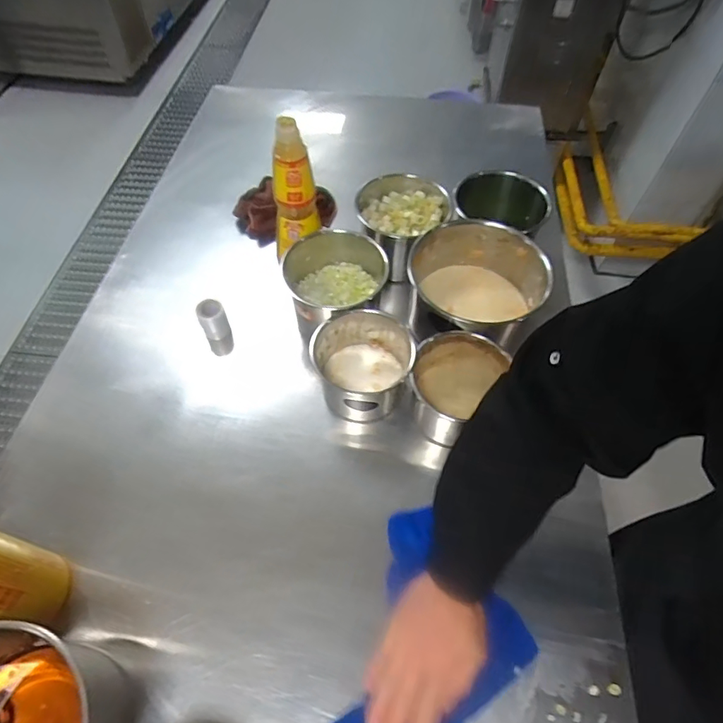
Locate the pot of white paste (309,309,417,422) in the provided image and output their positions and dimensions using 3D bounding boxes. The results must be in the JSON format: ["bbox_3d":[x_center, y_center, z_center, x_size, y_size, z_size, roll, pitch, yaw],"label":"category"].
[{"bbox_3d":[0.000,0.005,0.659,0.125,0.097,0.122,0,57,-1],"label":"pot of white paste"}]

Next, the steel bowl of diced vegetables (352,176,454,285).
[{"bbox_3d":[0.065,-0.214,0.783,0.150,0.089,0.178,0,57,-1],"label":"steel bowl of diced vegetables"}]

